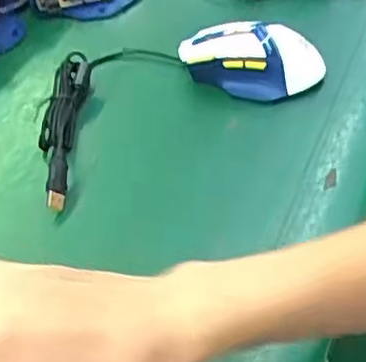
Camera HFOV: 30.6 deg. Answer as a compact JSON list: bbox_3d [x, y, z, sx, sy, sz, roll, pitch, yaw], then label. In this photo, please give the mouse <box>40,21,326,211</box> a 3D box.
[{"bbox_3d":[-0.020,-0.087,0.556,0.256,0.053,0.139,-27,46,-16],"label":"mouse"}]

